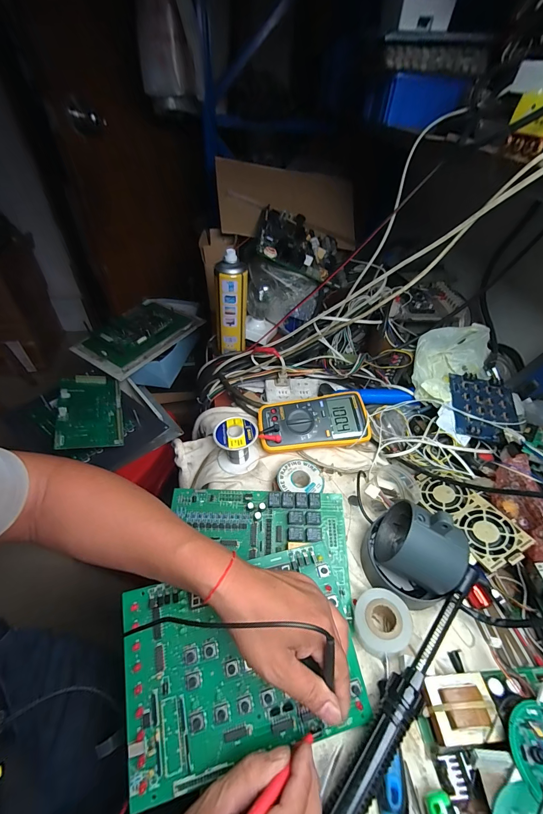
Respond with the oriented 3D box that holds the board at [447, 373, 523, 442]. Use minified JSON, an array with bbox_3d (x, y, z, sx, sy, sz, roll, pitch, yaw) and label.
[{"bbox_3d":[0.357,0.002,0.525,0.101,0.010,0.121,11,58,5],"label":"board"}]

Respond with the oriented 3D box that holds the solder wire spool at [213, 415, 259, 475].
[{"bbox_3d":[-0.053,0.058,0.484,0.063,0.064,0.061,3,46,-3],"label":"solder wire spool"}]

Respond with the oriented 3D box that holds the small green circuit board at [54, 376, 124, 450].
[{"bbox_3d":[-0.389,0.008,0.674,0.117,0.015,0.198,-2,50,-29],"label":"small green circuit board"}]

